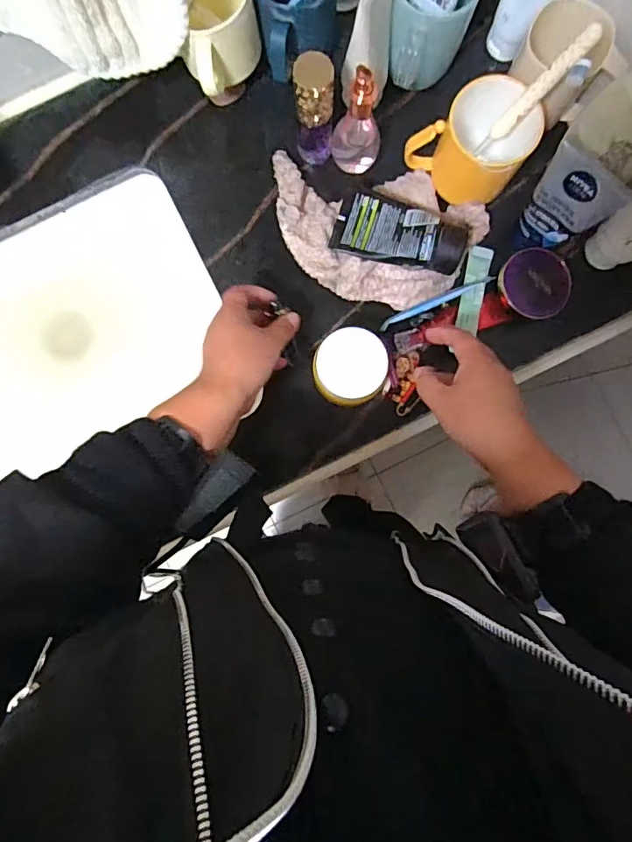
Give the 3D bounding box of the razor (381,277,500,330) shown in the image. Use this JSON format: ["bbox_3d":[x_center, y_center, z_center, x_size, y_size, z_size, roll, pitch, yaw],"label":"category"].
[{"bbox_3d":[0.124,-0.126,0.525,0.131,0.017,0.013,-26,88,0],"label":"razor"}]

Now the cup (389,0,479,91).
[{"bbox_3d":[0.112,-0.389,0.497,0.079,0.091,0.094,6,88,1],"label":"cup"}]

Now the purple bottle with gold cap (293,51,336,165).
[{"bbox_3d":[-0.001,-0.295,0.489,0.035,0.121,0.030,6,88,1],"label":"purple bottle with gold cap"}]

